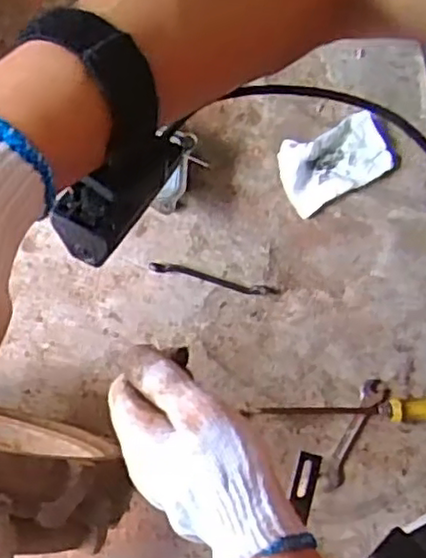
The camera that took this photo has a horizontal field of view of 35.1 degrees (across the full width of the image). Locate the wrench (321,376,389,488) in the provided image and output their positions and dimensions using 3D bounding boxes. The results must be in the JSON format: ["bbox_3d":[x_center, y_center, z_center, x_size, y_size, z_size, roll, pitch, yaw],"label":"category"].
[{"bbox_3d":[0.165,0.183,0.793,0.030,0.011,0.141,30,81,5],"label":"wrench"}]

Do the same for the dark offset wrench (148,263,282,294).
[{"bbox_3d":[0.001,0.001,0.836,0.162,0.010,0.015,13,80,2],"label":"dark offset wrench"}]

